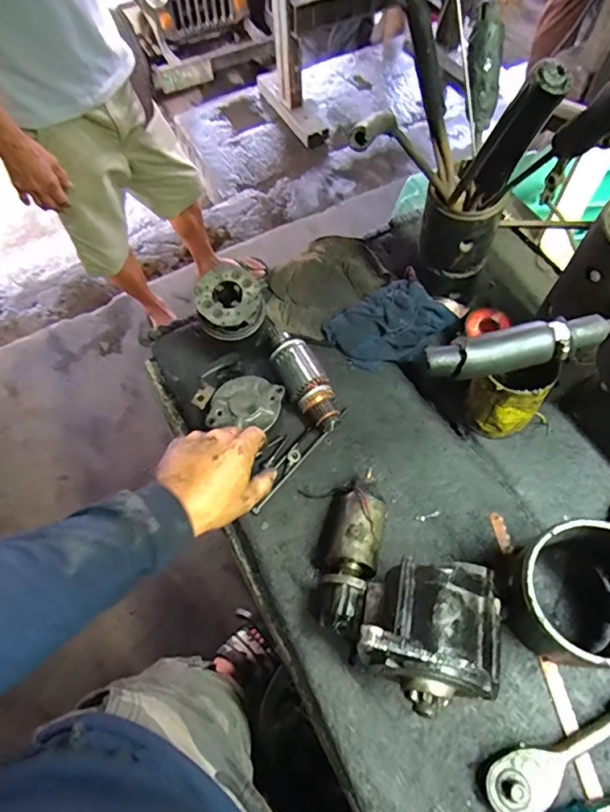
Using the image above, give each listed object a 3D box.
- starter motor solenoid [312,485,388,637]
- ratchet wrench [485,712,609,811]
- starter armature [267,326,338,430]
[{"bbox_3d":[0.042,0.151,0.492,0.059,0.064,0.134,17,65,10],"label":"starter motor solenoid"},{"bbox_3d":[0.256,0.276,0.427,0.227,0.028,0.042,-28,66,-12],"label":"ratchet wrench"},{"bbox_3d":[-0.005,-0.037,0.590,0.049,0.042,0.146,-25,65,-11],"label":"starter armature"}]

